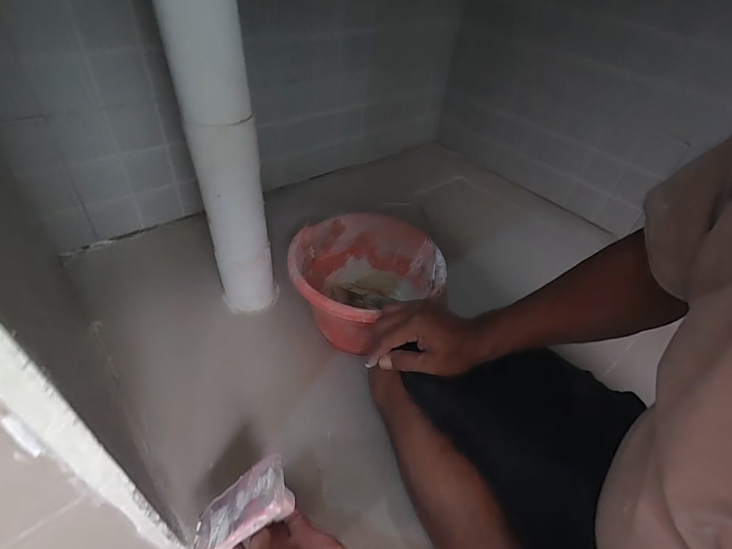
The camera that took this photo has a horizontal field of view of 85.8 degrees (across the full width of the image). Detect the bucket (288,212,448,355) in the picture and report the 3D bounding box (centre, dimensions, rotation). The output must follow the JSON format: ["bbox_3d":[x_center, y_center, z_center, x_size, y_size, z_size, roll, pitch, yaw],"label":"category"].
[{"bbox_3d":[-0.004,0.026,0.670,0.233,0.158,0.222,4,44,-3],"label":"bucket"}]

